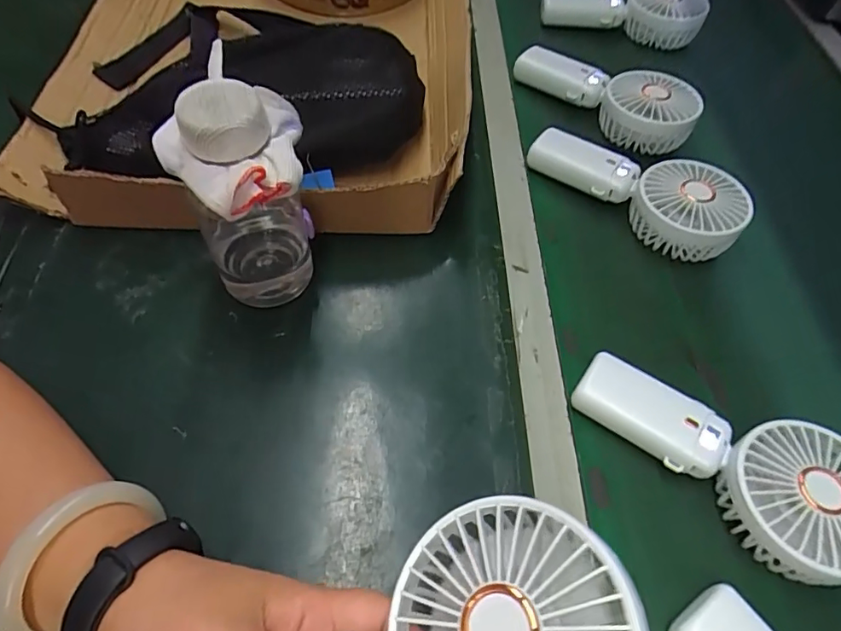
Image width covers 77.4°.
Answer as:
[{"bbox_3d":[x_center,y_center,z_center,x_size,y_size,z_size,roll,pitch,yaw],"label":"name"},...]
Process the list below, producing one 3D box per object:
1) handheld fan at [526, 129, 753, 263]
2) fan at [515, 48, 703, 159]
[{"bbox_3d":[0.190,-0.116,0.461,0.183,0.040,0.076,38,60,16],"label":"handheld fan"},{"bbox_3d":[0.186,-0.226,0.535,0.190,0.045,0.081,41,61,18],"label":"fan"}]

